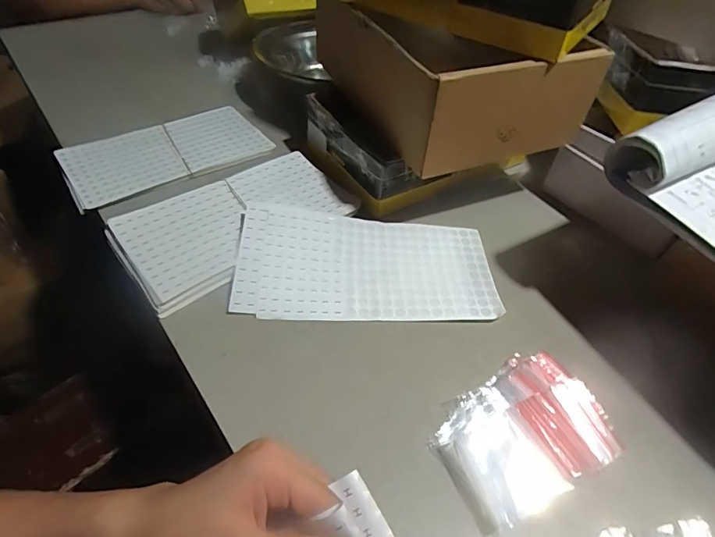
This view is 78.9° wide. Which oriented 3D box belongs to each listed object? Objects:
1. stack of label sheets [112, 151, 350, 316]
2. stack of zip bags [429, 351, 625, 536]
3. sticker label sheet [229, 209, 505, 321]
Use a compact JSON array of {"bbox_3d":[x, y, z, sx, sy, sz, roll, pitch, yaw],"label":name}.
[{"bbox_3d":[-0.129,-0.053,0.466,0.233,0.016,0.142,-29,55,-27],"label":"stack of label sheets"},{"bbox_3d":[0.122,0.122,0.327,0.120,0.029,0.094,-21,52,-21],"label":"stack of zip bags"},{"bbox_3d":[0.009,-0.006,0.434,0.249,0.025,0.123,1,47,-3],"label":"sticker label sheet"}]

